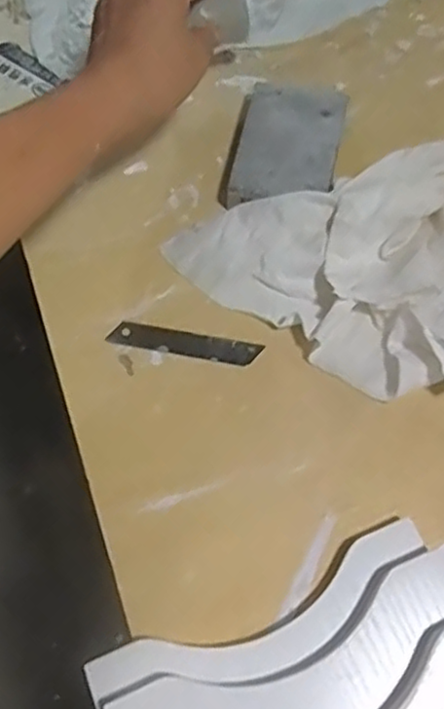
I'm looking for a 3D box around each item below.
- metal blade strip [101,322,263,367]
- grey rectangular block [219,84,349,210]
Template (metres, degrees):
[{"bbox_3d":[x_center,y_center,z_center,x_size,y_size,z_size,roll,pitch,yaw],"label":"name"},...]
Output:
[{"bbox_3d":[-0.024,-0.007,0.436,0.097,0.004,0.016,10,68,7],"label":"metal blade strip"},{"bbox_3d":[0.044,-0.144,0.479,0.075,0.027,0.106,11,68,7],"label":"grey rectangular block"}]

